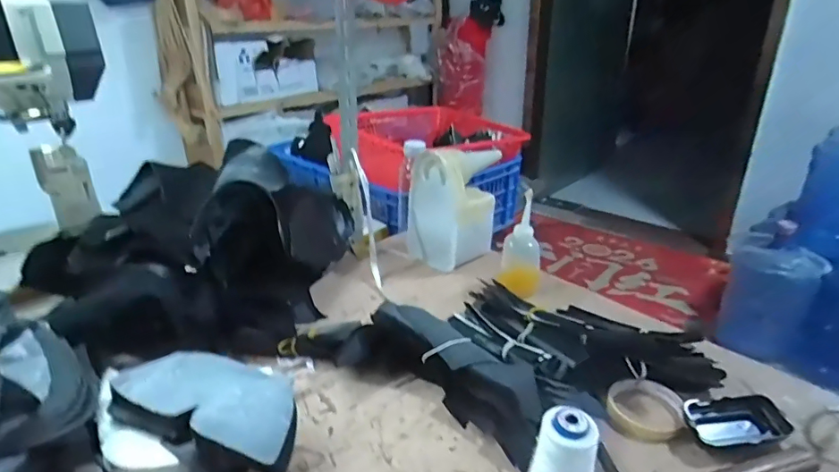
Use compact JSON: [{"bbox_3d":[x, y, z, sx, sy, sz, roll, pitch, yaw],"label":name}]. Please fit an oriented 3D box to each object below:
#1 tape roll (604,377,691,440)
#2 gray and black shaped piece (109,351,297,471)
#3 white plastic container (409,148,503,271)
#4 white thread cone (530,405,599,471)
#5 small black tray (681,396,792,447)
[{"bbox_3d":[0.267,0.202,0.599,0.084,0.027,0.084,-1,25,0],"label":"tape roll"},{"bbox_3d":[-0.218,0.177,0.537,0.209,0.042,0.112,11,27,23],"label":"gray and black shaped piece"},{"bbox_3d":[0.060,-0.059,0.929,0.133,0.206,0.116,-17,29,-31],"label":"white plastic container"},{"bbox_3d":[0.131,0.208,0.463,0.053,0.096,0.044,16,30,32],"label":"white thread cone"},{"bbox_3d":[0.350,0.206,0.558,0.108,0.029,0.059,-2,25,-2],"label":"small black tray"}]

